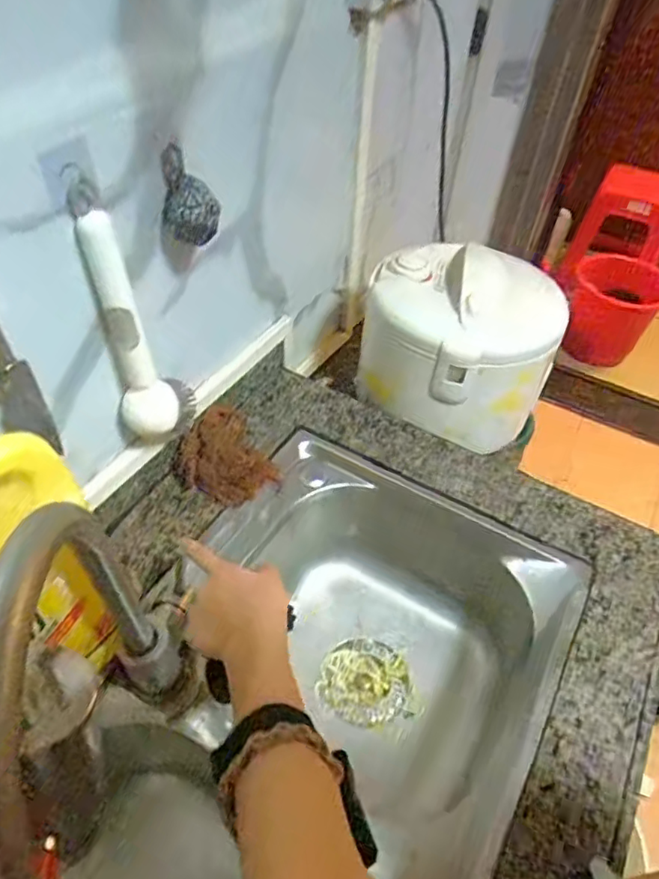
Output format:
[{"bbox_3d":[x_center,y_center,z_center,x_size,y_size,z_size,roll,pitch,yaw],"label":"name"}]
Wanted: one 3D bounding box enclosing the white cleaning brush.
[{"bbox_3d":[-0.176,-0.096,0.551,0.070,0.231,0.045,-11,49,-14],"label":"white cleaning brush"}]

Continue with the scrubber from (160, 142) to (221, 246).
[{"bbox_3d":[-0.130,-0.227,0.541,0.050,0.071,0.051,-7,48,-10],"label":"scrubber"}]

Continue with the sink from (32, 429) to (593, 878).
[{"bbox_3d":[-0.067,0.357,0.575,0.393,0.201,0.753,25,51,18],"label":"sink"}]

